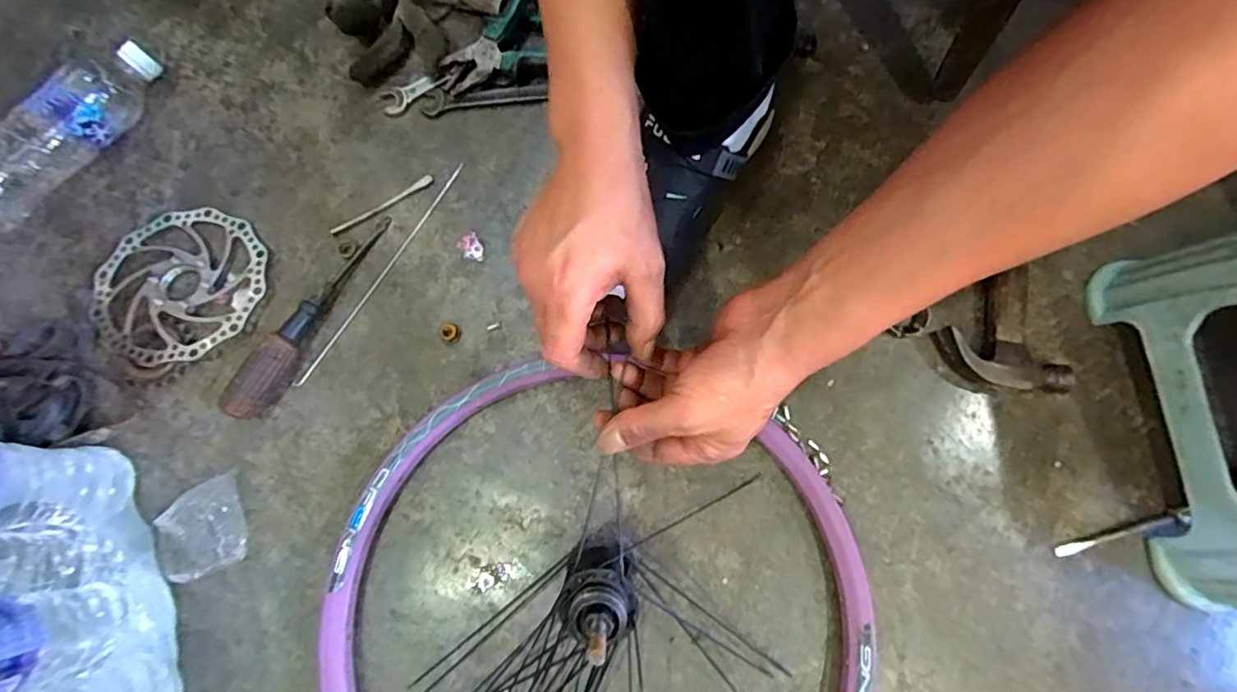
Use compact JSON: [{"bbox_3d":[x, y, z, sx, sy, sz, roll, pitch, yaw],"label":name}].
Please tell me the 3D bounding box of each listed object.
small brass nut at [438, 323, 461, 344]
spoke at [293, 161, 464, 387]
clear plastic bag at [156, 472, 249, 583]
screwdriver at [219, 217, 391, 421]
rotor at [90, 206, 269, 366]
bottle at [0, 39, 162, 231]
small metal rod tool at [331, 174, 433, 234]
[{"bbox_3d":[-0.150,-0.012,0.512,0.019,0.006,0.016,28,79,8],"label":"small brass nut"},{"bbox_3d":[-0.217,-0.070,0.534,0.010,0.004,0.251,31,79,8],"label":"spoke"},{"bbox_3d":[-0.340,0.150,0.475,0.075,0.022,0.068,-28,77,-5],"label":"clear plastic bag"},{"bbox_3d":[-0.274,-0.031,0.509,0.028,0.032,0.209,28,79,8],"label":"screwdriver"},{"bbox_3d":[-0.396,-0.056,0.522,0.146,0.010,0.146,0,72,0],"label":"rotor"},{"bbox_3d":[-0.522,-0.199,0.535,0.053,0.059,0.212,39,80,10],"label":"bottle"},{"bbox_3d":[-0.221,-0.133,0.540,0.104,0.006,0.008,-33,78,-6],"label":"small metal rod tool"}]

